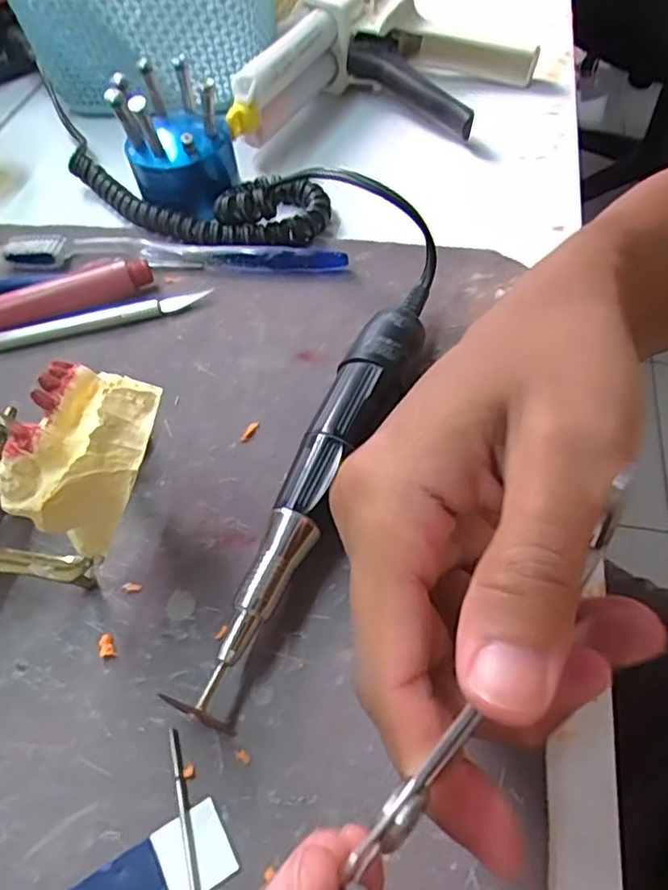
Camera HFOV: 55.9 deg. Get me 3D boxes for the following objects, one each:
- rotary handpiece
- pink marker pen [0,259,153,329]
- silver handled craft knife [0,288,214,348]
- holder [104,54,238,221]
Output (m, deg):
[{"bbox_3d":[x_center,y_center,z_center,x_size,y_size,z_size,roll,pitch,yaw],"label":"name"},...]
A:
[{"bbox_3d":[-0.002,0.008,0.236,0.023,0.029,0.189,19,58,18],"label":"rotary handpiece"},{"bbox_3d":[-0.134,-0.074,0.314,0.086,0.017,0.013,-21,55,-10],"label":"pink marker pen"},{"bbox_3d":[-0.131,-0.060,0.310,0.138,0.007,0.011,-14,54,-5],"label":"silver handled craft knife"},{"bbox_3d":[-0.085,-0.171,0.348,0.051,0.066,0.051,6,55,10],"label":"holder"}]

